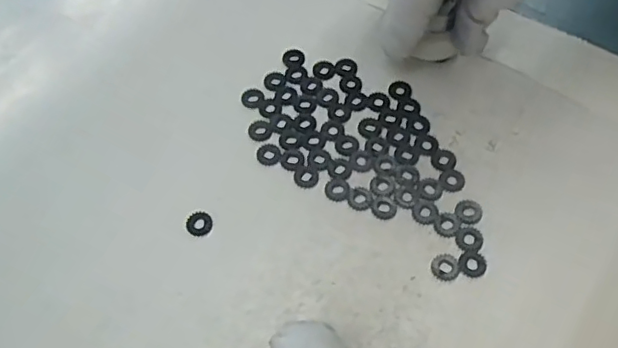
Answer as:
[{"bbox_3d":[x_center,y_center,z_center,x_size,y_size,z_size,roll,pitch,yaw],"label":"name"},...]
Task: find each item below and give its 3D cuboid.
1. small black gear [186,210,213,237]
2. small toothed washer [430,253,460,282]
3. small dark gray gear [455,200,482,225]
[{"bbox_3d":[-0.046,0.020,0.239,0.011,0.004,0.011,-1,61,1],"label":"small black gear"},{"bbox_3d":[0.053,0.036,0.226,0.011,0.004,0.011,-1,61,1],"label":"small toothed washer"},{"bbox_3d":[0.065,0.015,0.236,0.011,0.004,0.011,-1,61,1],"label":"small dark gray gear"}]

